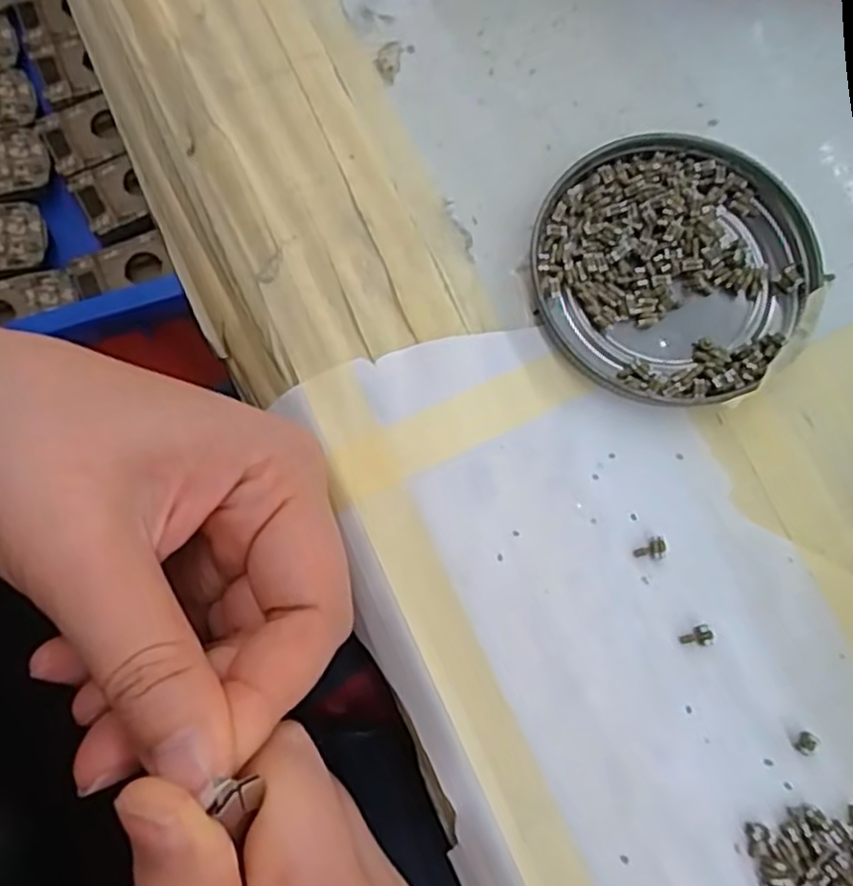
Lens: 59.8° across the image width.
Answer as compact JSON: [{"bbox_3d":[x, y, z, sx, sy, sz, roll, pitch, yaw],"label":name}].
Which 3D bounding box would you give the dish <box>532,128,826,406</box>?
[{"bbox_3d":[0.072,-0.051,0.211,0.076,0.009,0.077,1,77,-2],"label":"dish"}]

